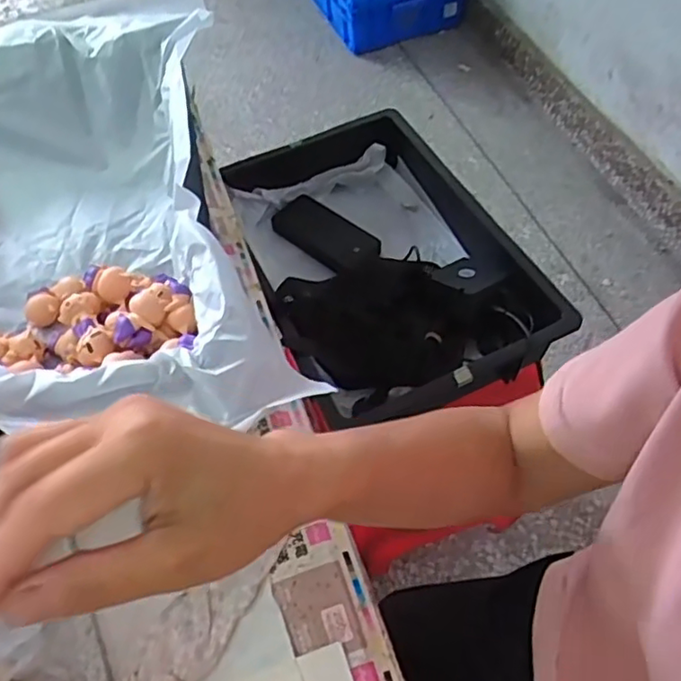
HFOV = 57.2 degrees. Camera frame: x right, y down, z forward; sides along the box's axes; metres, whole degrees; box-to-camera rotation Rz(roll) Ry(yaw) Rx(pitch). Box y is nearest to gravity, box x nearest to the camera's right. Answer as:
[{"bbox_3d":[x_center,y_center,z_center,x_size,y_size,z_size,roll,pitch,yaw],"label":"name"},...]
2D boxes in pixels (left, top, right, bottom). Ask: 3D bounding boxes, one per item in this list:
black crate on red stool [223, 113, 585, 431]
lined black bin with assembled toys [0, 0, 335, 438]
[{"bbox_3d":[0.044,-0.100,0.807,0.298,0.100,0.430,-22,56,-13],"label":"black crate on red stool"},{"bbox_3d":[-0.244,-0.118,0.513,0.332,0.181,0.483,-11,54,-5],"label":"lined black bin with assembled toys"}]

